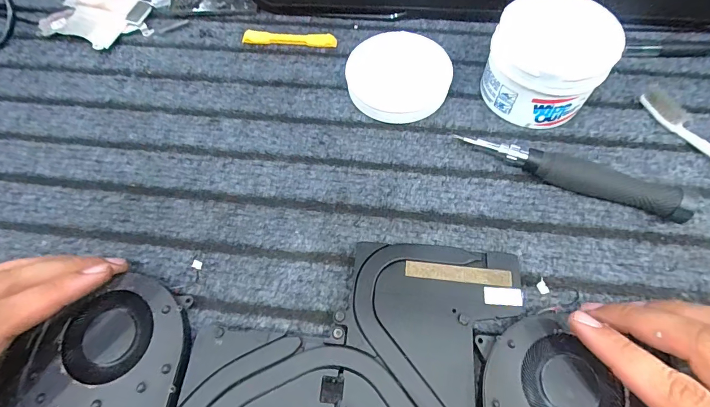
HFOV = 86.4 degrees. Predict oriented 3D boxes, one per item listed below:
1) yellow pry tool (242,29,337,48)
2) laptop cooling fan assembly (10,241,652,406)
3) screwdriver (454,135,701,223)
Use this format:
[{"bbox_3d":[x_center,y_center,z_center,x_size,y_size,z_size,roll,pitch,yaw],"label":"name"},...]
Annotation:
[{"bbox_3d":[-0.055,-0.138,0.319,0.078,0.009,0.011,6,64,5],"label":"yellow pry tool"},{"bbox_3d":[-0.010,0.088,0.201,0.314,0.010,0.135,2,62,3],"label":"laptop cooling fan assembly"},{"bbox_3d":[0.136,-0.019,0.245,0.134,0.021,0.016,23,66,13],"label":"screwdriver"}]

